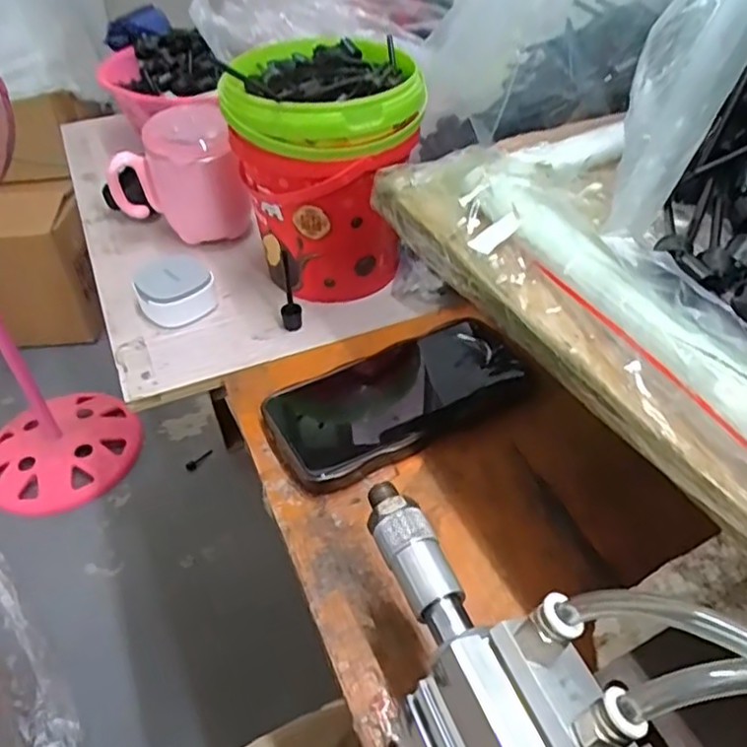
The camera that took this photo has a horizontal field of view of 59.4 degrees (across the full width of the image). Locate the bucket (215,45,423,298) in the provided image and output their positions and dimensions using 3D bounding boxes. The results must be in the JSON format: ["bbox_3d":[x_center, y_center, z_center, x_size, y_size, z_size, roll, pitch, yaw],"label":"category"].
[{"bbox_3d":[-0.031,-0.143,0.479,0.127,0.158,0.120,1,44,3],"label":"bucket"}]

